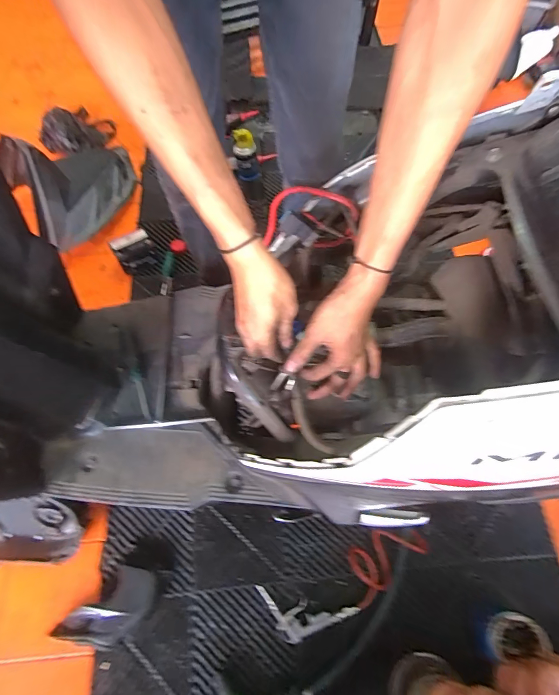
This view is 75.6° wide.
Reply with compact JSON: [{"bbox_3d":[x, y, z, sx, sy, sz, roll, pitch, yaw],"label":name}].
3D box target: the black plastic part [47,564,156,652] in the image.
[{"bbox_3d":[-0.344,0.533,0.726,0.112,0.046,0.185,41,72,16],"label":"black plastic part"}]

